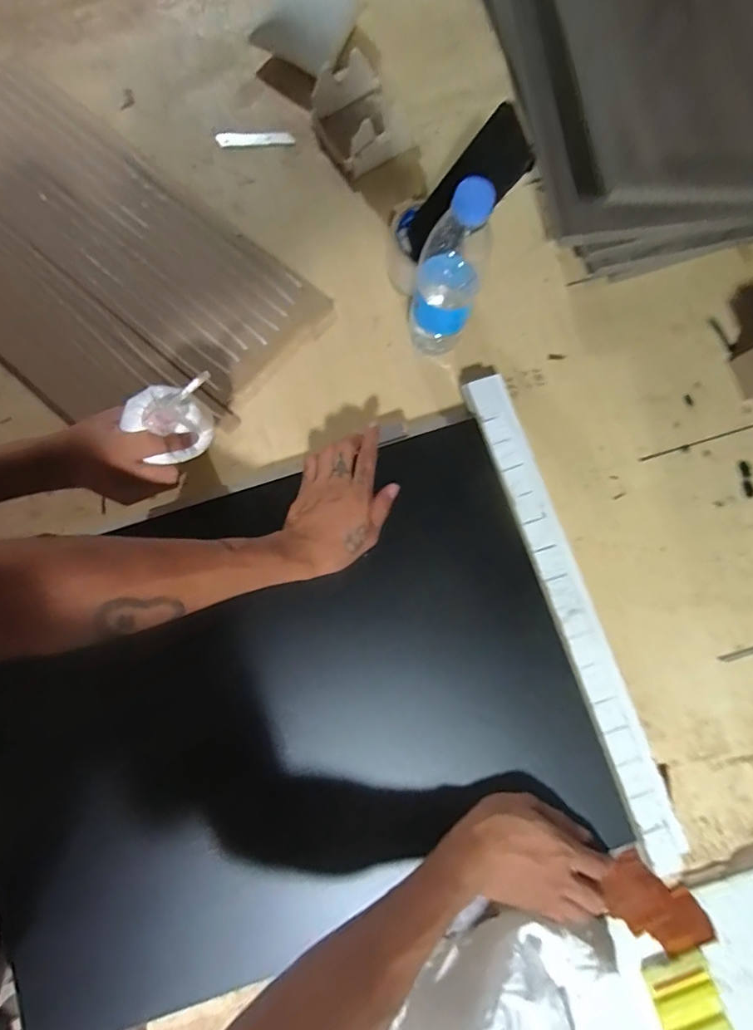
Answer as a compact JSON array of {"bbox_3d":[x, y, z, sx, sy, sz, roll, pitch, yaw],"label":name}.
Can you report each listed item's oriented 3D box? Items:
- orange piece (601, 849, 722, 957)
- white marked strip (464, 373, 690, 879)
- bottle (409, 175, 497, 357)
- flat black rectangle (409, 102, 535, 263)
[{"bbox_3d":[0.278,0.391,0.468,0.103,0.009,0.061,37,81,6],"label":"orange piece"},{"bbox_3d":[0.194,0.087,0.479,0.039,0.010,0.500,-18,81,-2],"label":"white marked strip"},{"bbox_3d":[0.072,-0.238,0.479,0.066,0.217,0.064,12,81,3],"label":"bottle"},{"bbox_3d":[0.090,-0.339,0.501,0.017,0.152,0.067,-4,76,-43],"label":"flat black rectangle"}]

